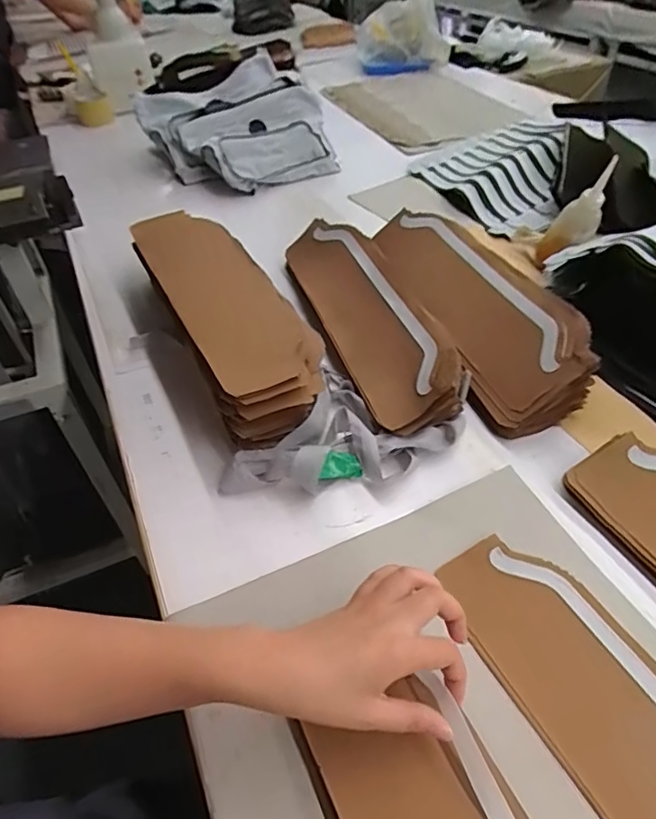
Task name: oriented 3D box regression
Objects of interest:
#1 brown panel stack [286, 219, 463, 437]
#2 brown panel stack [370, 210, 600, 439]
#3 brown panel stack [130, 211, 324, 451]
[{"bbox_3d":[0.047,-0.131,0.689,0.117,0.030,0.408,-32,48,7],"label":"brown panel stack"},{"bbox_3d":[0.180,-0.146,0.692,0.147,0.076,0.415,-14,46,-9],"label":"brown panel stack"},{"bbox_3d":[-0.129,-0.120,0.674,0.132,0.097,0.410,-22,48,-17],"label":"brown panel stack"}]

